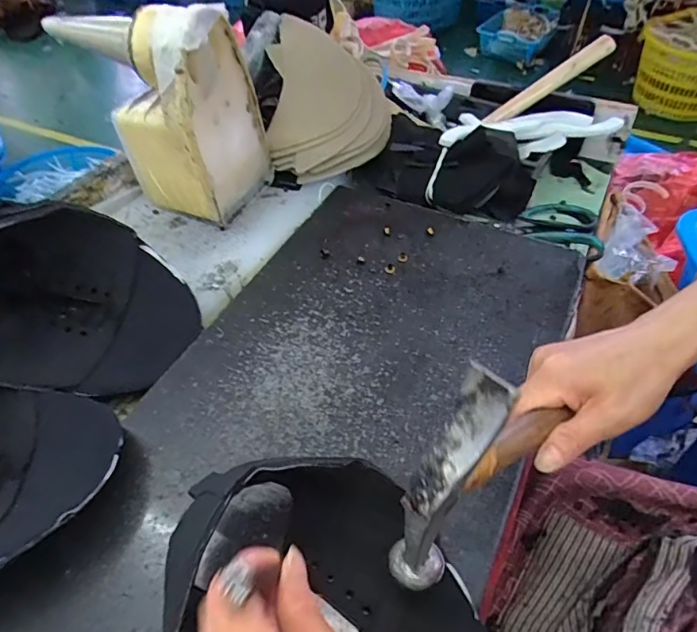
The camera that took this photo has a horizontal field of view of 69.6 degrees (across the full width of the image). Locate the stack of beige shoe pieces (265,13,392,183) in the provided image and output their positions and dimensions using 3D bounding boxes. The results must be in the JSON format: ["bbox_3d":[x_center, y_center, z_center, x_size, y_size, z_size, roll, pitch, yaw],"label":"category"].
[{"bbox_3d":[-0.023,-0.261,0.604,0.147,0.045,0.190,-1,90,1],"label":"stack of beige shoe pieces"}]

